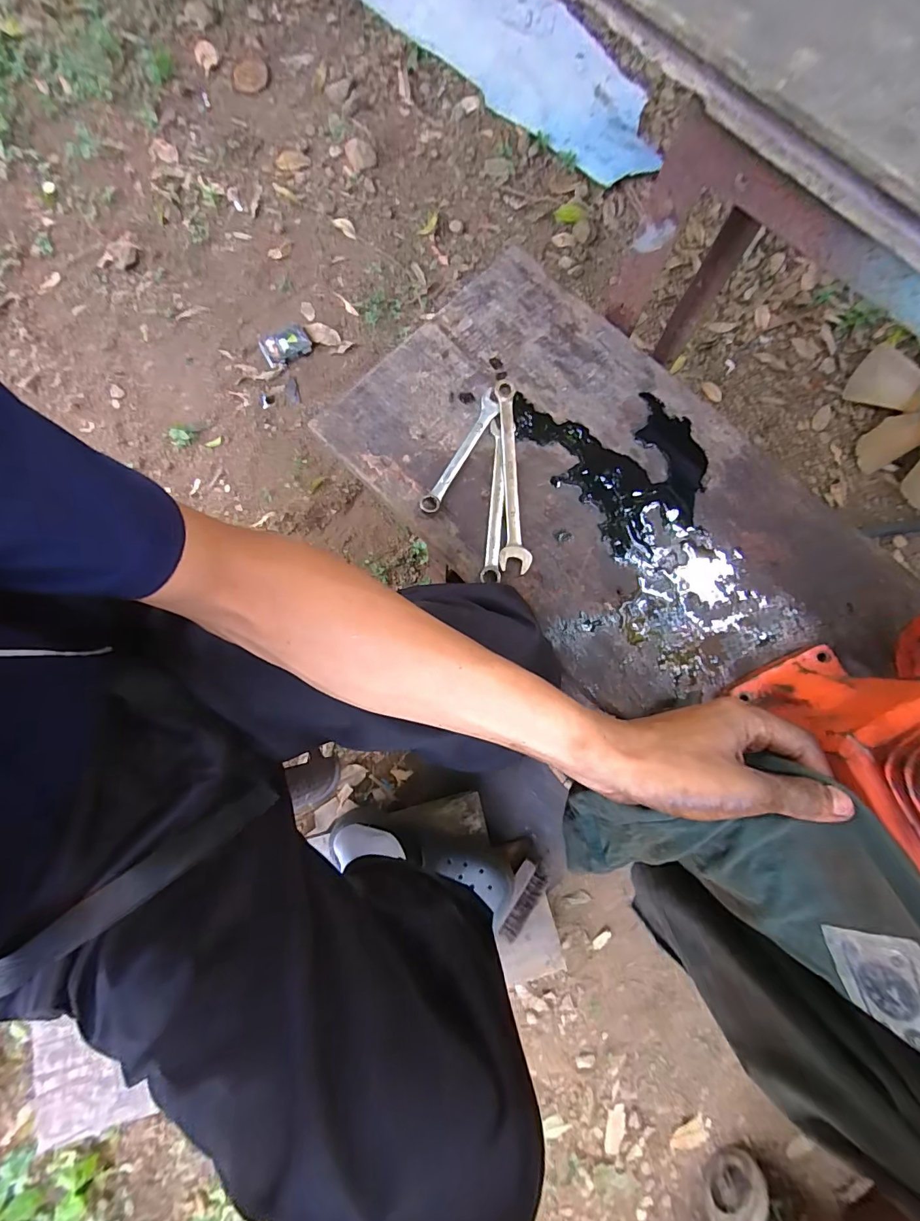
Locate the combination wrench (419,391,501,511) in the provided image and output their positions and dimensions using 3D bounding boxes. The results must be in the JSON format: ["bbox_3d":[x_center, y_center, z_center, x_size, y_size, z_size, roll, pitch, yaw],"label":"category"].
[{"bbox_3d":[0.002,-0.150,0.436,0.020,0.007,0.133,29,82,4],"label":"combination wrench"}]

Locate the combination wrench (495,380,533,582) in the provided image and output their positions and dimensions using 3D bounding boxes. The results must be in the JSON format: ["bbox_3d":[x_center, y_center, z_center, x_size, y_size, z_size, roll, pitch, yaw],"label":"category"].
[{"bbox_3d":[0.048,-0.128,0.427,0.027,0.015,0.186,-2,81,-1],"label":"combination wrench"}]

